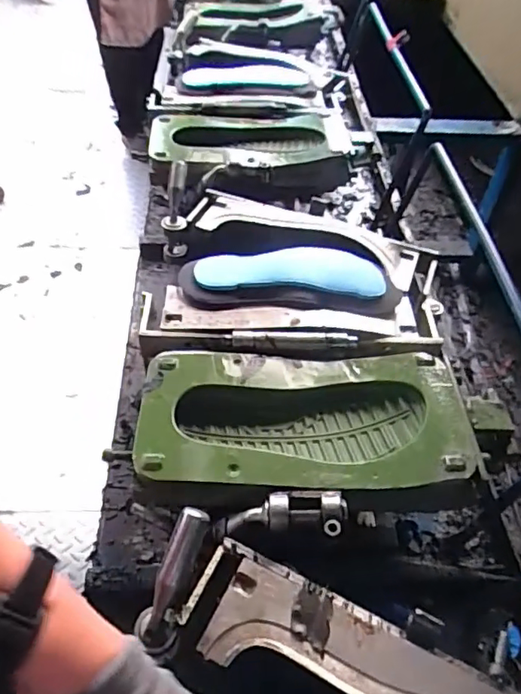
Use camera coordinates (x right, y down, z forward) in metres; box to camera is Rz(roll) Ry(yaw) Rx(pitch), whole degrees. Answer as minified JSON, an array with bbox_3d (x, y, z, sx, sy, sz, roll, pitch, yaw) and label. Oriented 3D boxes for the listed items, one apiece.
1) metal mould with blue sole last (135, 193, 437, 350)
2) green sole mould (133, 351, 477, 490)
[{"bbox_3d":[0.041,-0.099,0.748,0.401,0.073,0.305,11,49,5],"label":"metal mould with blue sole last"},{"bbox_3d":[0.042,0.078,0.590,0.331,0.051,0.163,2,49,-3],"label":"green sole mould"}]

